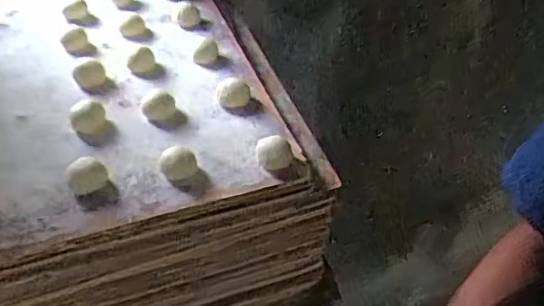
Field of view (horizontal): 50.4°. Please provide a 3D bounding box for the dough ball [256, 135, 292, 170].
[{"bbox_3d":[0.002,0.002,0.513,0.029,0.022,0.029,0,44,0],"label":"dough ball"}]

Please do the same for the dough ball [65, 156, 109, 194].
[{"bbox_3d":[-0.157,0.019,0.490,0.032,0.017,0.032,0,44,0],"label":"dough ball"}]

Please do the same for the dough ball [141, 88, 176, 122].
[{"bbox_3d":[-0.112,-0.049,0.570,0.032,0.021,0.027,-10,45,-10],"label":"dough ball"}]

